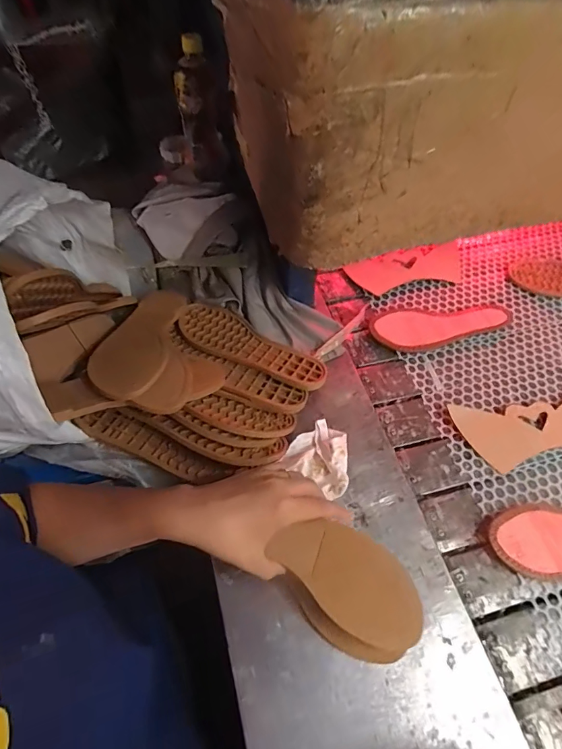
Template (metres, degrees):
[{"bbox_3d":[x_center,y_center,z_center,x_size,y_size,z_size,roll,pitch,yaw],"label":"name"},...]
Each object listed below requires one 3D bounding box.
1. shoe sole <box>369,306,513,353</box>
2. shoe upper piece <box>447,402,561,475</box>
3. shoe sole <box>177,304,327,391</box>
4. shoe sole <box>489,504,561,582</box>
[{"bbox_3d":[0.253,-0.077,0.638,0.225,0.014,0.083,-7,58,-7],"label":"shoe sole"},{"bbox_3d":[0.340,0.071,0.544,0.204,0.006,0.091,-8,59,-5],"label":"shoe upper piece"},{"bbox_3d":[-0.044,-0.038,0.550,0.223,0.013,0.072,31,61,16],"label":"shoe sole"},{"bbox_3d":[0.347,0.178,0.472,0.217,0.021,0.075,-12,58,-10],"label":"shoe sole"}]

